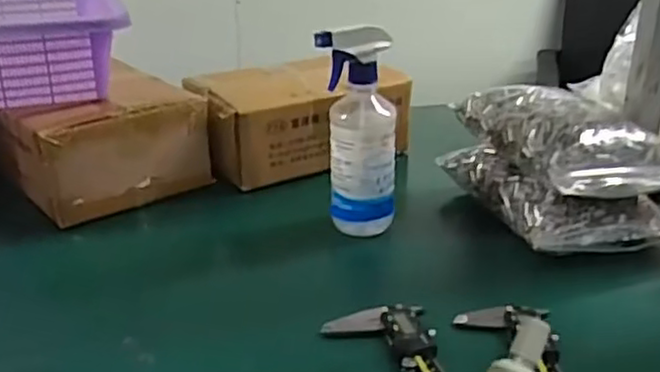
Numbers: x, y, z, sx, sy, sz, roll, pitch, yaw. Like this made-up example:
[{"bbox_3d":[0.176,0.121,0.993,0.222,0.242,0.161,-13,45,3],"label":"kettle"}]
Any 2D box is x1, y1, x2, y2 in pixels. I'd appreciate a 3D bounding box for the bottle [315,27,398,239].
[{"bbox_3d":[0.030,-0.048,0.725,0.077,0.222,0.057,4,23,10],"label":"bottle"}]

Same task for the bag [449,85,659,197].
[{"bbox_3d":[0.265,-0.062,0.758,0.164,0.062,0.228,-5,24,-13],"label":"bag"}]

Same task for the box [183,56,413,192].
[{"bbox_3d":[-0.036,-0.095,0.938,0.273,0.108,0.159,-9,25,-21],"label":"box"}]

